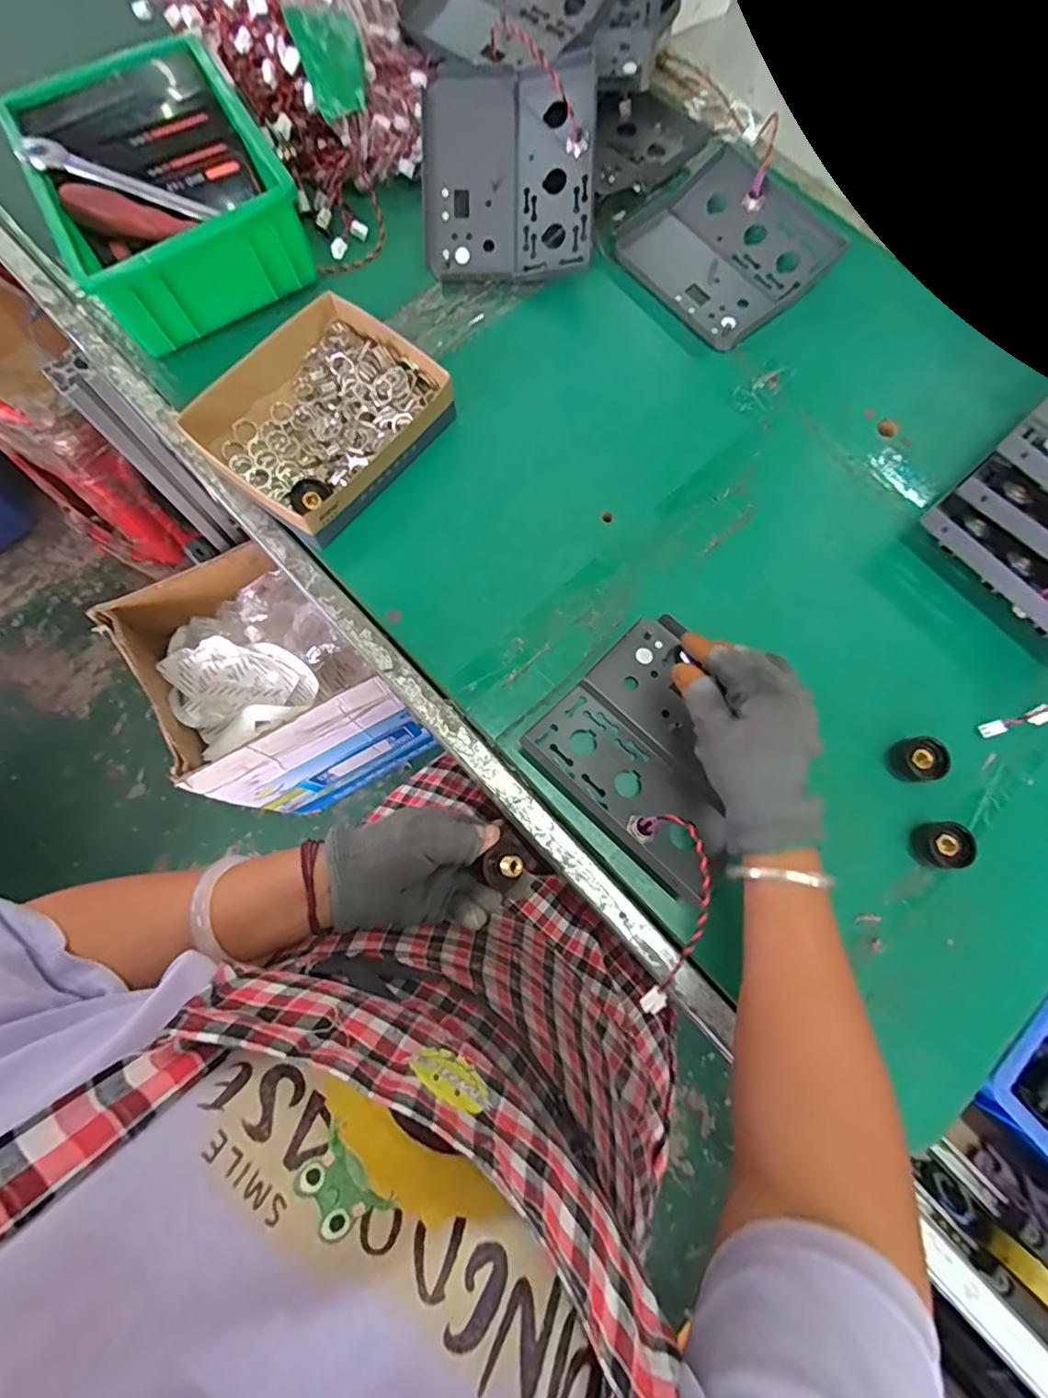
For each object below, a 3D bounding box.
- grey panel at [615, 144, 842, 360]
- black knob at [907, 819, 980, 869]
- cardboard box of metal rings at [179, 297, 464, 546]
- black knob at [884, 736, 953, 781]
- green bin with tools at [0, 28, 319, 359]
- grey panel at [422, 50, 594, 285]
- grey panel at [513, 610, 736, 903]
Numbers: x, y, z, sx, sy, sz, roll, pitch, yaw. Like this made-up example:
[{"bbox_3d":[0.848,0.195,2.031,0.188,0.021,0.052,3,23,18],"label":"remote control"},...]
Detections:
[{"bbox_3d":[0.182,-0.417,0.513,0.142,0.033,0.167,-37,77,-10],"label":"grey panel"},{"bbox_3d":[0.288,0.100,0.379,0.034,0.025,0.031,0,74,0],"label":"black knob"},{"bbox_3d":[-0.159,-0.227,0.453,0.139,0.047,0.177,38,78,10],"label":"cardboard box of metal rings"},{"bbox_3d":[0.280,0.043,0.394,0.027,0.029,0.026,0,74,0],"label":"black knob"},{"bbox_3d":[-0.312,-0.440,0.476,0.178,0.071,0.259,-30,78,-8],"label":"green bin with tools"},{"bbox_3d":[-0.016,-0.468,0.491,0.149,0.030,0.163,-1,100,7],"label":"grey panel"},{"bbox_3d":[0.102,0.033,0.388,0.156,0.033,0.148,42,78,11],"label":"grey panel"}]

